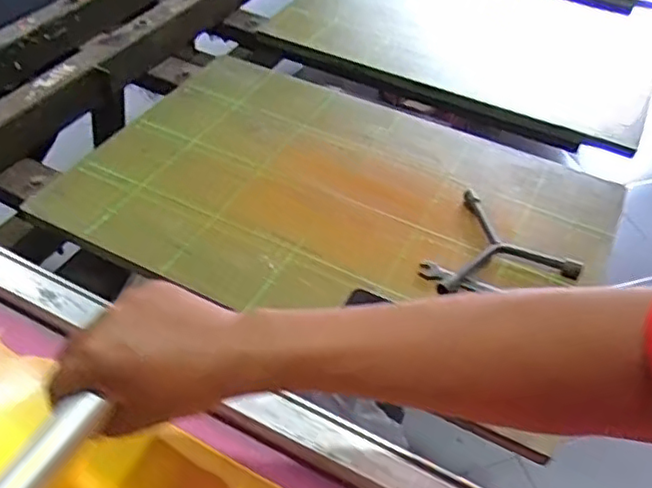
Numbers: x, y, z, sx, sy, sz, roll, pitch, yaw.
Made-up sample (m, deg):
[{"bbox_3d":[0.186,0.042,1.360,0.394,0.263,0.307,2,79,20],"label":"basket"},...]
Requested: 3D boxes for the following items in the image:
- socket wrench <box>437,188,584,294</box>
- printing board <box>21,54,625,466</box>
[{"bbox_3d":[0.181,-0.011,0.687,0.157,0.016,0.146,-4,46,-9],"label":"socket wrench"},{"bbox_3d":[0.015,-0.061,0.740,0.587,0.020,0.394,23,48,17],"label":"printing board"}]

